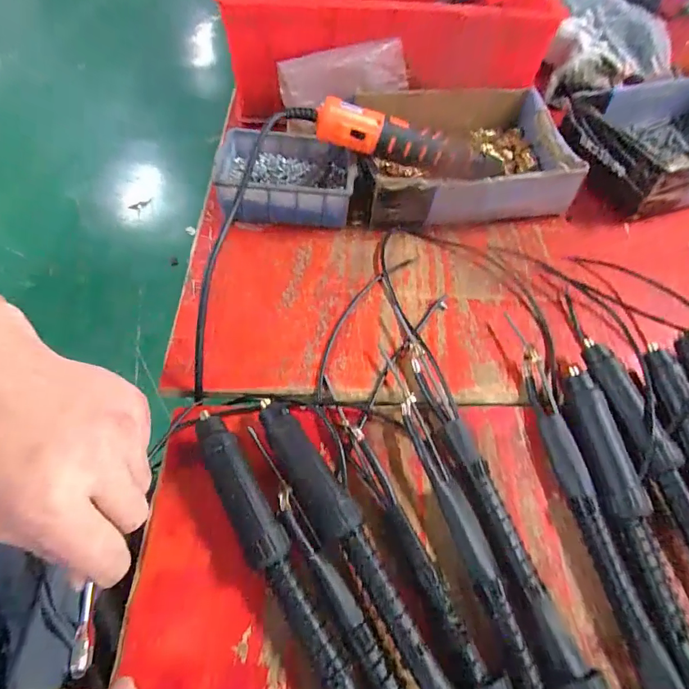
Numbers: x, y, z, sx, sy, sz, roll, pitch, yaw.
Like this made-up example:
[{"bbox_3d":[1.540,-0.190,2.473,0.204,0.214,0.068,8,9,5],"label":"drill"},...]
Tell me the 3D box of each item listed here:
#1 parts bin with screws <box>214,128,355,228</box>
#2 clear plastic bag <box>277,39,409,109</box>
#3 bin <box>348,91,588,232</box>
[{"bbox_3d":[-0.065,-0.185,0.486,0.150,0.057,0.107,-1,57,-3],"label":"parts bin with screws"},{"bbox_3d":[0.000,-0.328,0.522,0.154,0.057,0.026,-11,58,-9],"label":"clear plastic bag"},{"bbox_3d":[0.133,-0.227,0.512,0.240,0.060,0.191,-4,57,-5],"label":"bin"}]

